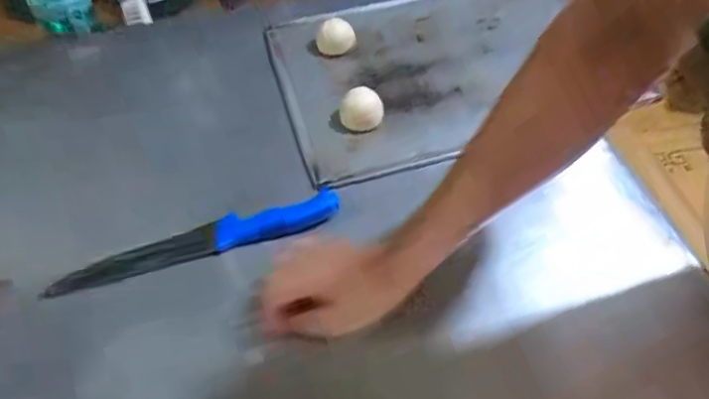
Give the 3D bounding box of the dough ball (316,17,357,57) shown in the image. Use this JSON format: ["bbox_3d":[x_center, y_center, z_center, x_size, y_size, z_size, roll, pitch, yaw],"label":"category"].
[{"bbox_3d":[-0.026,-0.227,0.770,0.053,0.033,0.044,-5,50,1],"label":"dough ball"}]

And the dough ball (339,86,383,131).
[{"bbox_3d":[0.009,-0.111,0.677,0.053,0.038,0.047,-1,51,4],"label":"dough ball"}]

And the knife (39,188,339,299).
[{"bbox_3d":[-0.158,0.045,0.577,0.294,0.025,0.043,-18,52,-10],"label":"knife"}]

